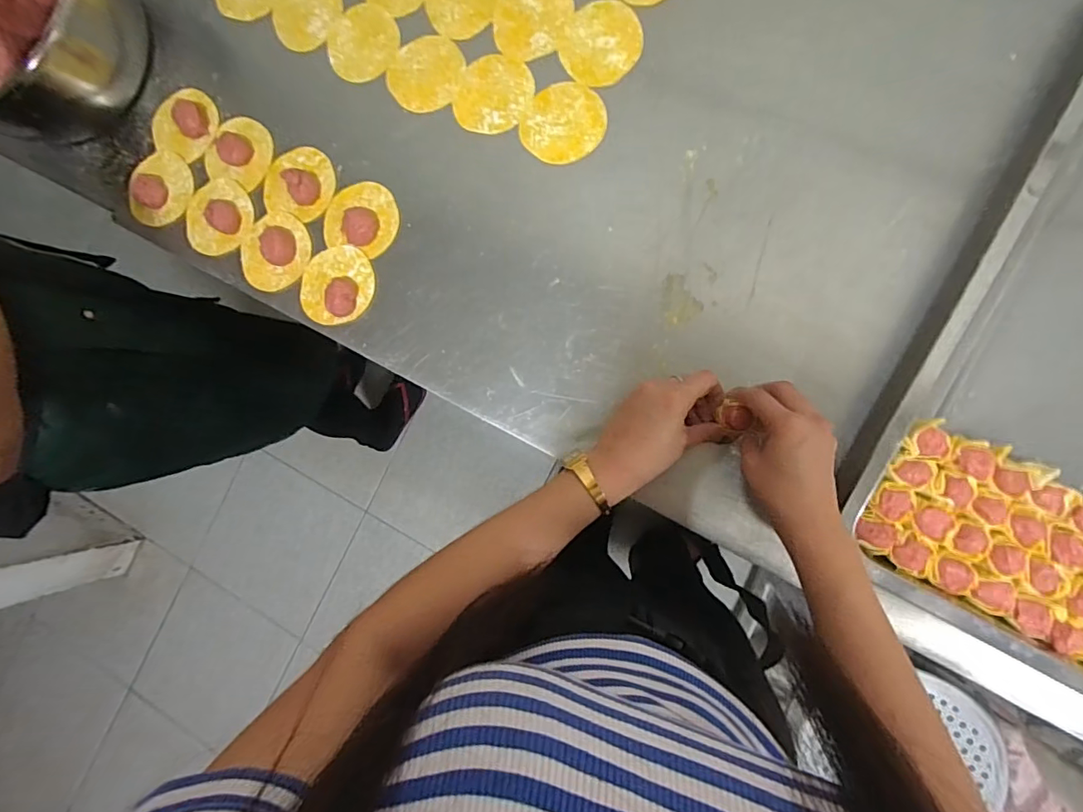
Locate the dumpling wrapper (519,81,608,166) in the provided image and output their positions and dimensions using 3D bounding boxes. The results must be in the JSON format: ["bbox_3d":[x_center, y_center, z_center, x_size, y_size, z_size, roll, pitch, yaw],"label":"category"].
[{"bbox_3d":[0.022,-0.282,0.514,0.080,0.004,0.082,-1,86,10],"label":"dumpling wrapper"}]

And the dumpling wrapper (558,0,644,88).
[{"bbox_3d":[0.059,-0.360,0.512,0.078,0.004,0.085,-1,86,10],"label":"dumpling wrapper"}]

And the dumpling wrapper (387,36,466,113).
[{"bbox_3d":[-0.122,-0.351,0.545,0.079,0.004,0.079,-1,86,10],"label":"dumpling wrapper"}]

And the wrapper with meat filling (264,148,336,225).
[{"bbox_3d":[-0.263,-0.240,0.542,0.074,0.030,0.079,36,93,10],"label":"wrapper with meat filling"}]

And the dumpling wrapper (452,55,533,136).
[{"bbox_3d":[-0.051,-0.319,0.528,0.078,0.004,0.080,0,88,8],"label":"dumpling wrapper"}]

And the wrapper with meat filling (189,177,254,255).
[{"bbox_3d":[-0.353,-0.212,0.558,0.076,0.017,0.081,-1,86,10],"label":"wrapper with meat filling"}]

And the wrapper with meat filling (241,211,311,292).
[{"bbox_3d":[-0.288,-0.167,0.549,0.080,0.020,0.074,-1,86,10],"label":"wrapper with meat filling"}]

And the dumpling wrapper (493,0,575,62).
[{"bbox_3d":[-0.011,-0.397,0.524,0.075,0.004,0.088,27,91,11],"label":"dumpling wrapper"}]

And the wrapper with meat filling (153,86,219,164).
[{"bbox_3d":[-0.393,-0.313,0.572,0.066,0.019,0.075,34,93,11],"label":"wrapper with meat filling"}]

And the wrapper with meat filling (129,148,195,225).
[{"bbox_3d":[-0.422,-0.242,0.570,0.058,0.022,0.081,5,87,11],"label":"wrapper with meat filling"}]

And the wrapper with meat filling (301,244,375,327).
[{"bbox_3d":[-0.217,-0.128,0.537,0.075,0.018,0.084,11,88,11],"label":"wrapper with meat filling"}]

